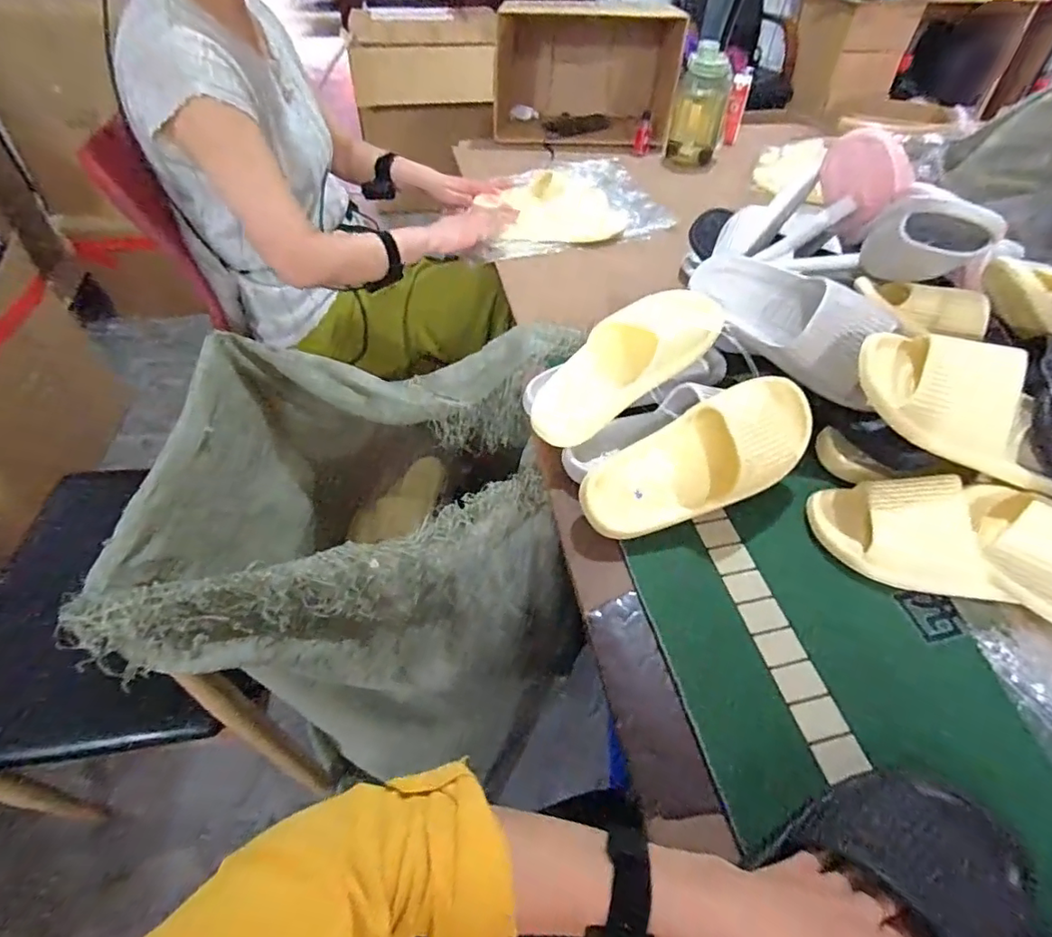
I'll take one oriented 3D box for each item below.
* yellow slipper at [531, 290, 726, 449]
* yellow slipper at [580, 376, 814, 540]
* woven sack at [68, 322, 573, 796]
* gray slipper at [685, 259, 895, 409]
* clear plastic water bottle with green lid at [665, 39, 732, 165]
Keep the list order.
[{"bbox_3d":[0.114,-0.121,0.627,0.254,0.068,0.088,-38,54,0],"label":"yellow slipper"},{"bbox_3d":[0.182,-0.007,0.564,0.262,0.078,0.108,-27,90,-4],"label":"yellow slipper"},{"bbox_3d":[-0.185,0.100,0.810,0.462,0.444,0.510,0,47,-2],"label":"woven sack"},{"bbox_3d":[0.298,-0.174,0.634,0.099,0.082,0.245,-30,54,-25],"label":"gray slipper"},{"bbox_3d":[0.384,-0.801,1.229,0.117,0.212,0.088,14,49,11],"label":"clear plastic water bottle with green lid"}]

